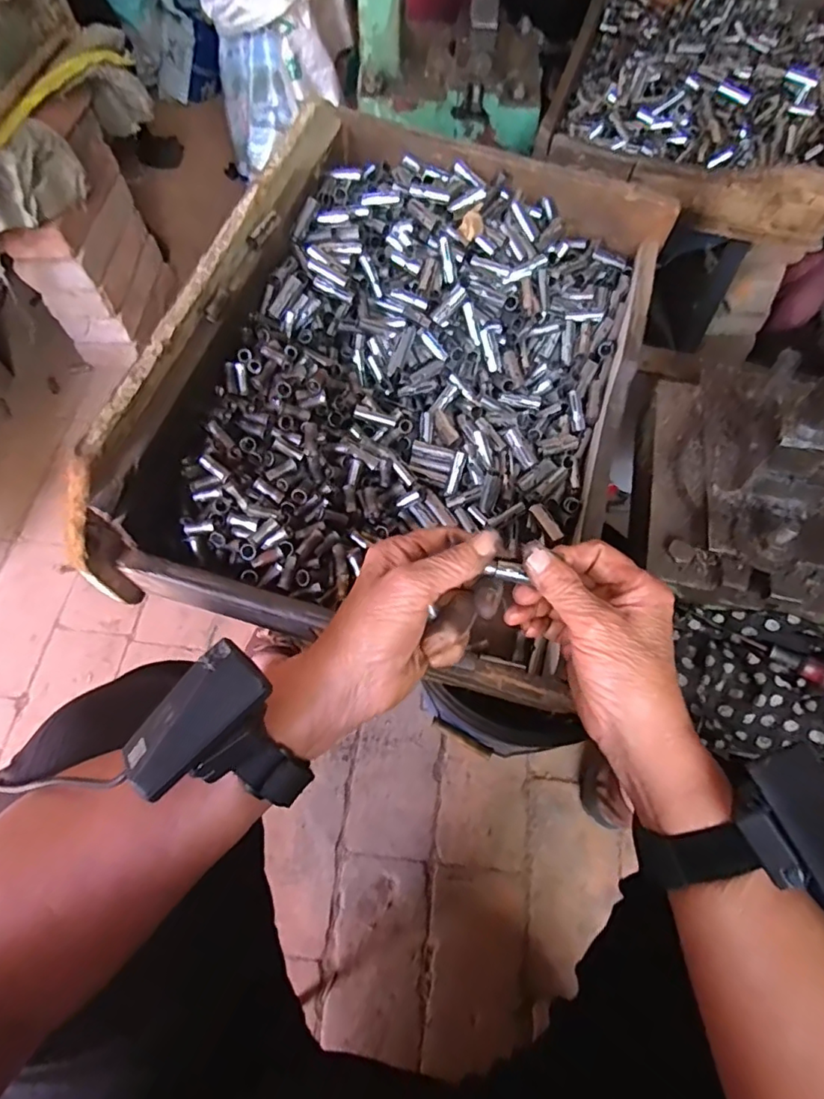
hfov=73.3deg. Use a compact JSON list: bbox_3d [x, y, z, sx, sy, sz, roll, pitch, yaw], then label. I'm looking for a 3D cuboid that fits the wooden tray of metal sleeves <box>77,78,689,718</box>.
[{"bbox_3d":[0.011,-0.159,0.470,0.339,0.127,0.488,16,66,7],"label":"wooden tray of metal sleeves"}]

